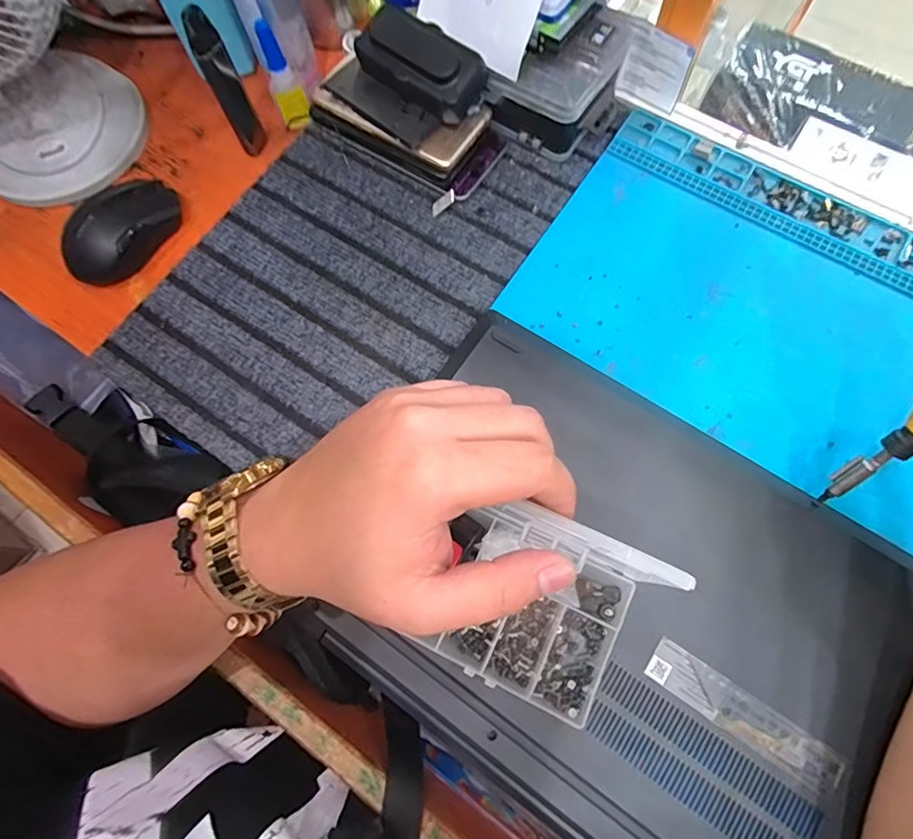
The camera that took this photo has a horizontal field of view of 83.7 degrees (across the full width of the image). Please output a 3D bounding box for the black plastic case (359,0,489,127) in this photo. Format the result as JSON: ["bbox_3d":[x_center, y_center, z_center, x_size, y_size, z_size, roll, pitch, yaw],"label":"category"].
[{"bbox_3d":[-0.029,-0.279,0.396,0.109,0.035,0.051,40,78,13],"label":"black plastic case"}]

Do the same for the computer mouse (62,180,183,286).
[{"bbox_3d":[-0.273,-0.156,0.411,0.057,0.033,0.097,28,76,10],"label":"computer mouse"}]

